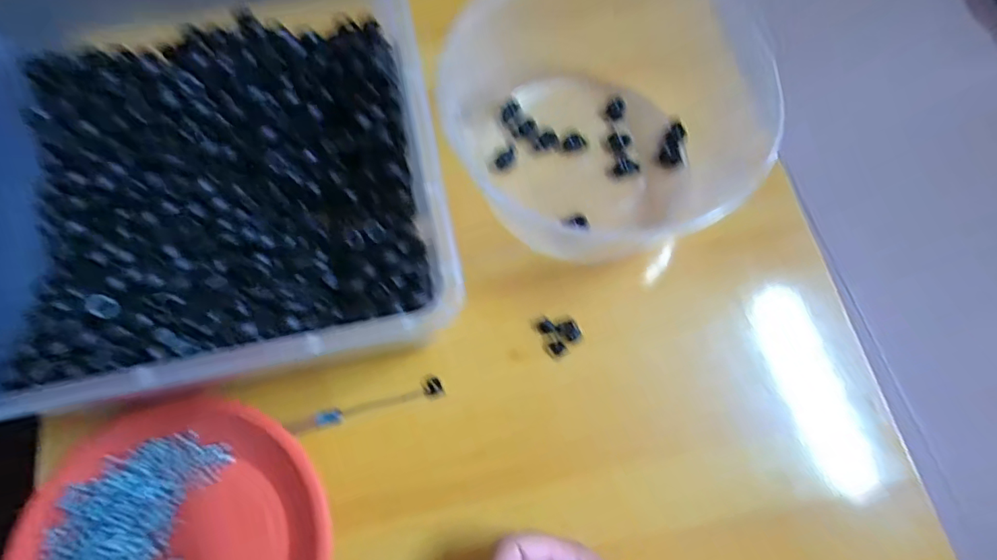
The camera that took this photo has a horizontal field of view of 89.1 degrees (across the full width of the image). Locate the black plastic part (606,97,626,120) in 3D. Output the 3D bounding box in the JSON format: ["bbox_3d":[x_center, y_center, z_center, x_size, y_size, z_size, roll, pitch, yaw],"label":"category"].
[{"bbox_3d":[0.104,-0.152,0.447,0.016,0.007,0.018,-12,71,-5],"label":"black plastic part"}]

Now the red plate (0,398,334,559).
[{"bbox_3d":[-0.209,0.178,0.329,0.191,0.029,0.192,0,70,-1],"label":"red plate"}]

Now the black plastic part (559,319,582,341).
[{"bbox_3d":[0.054,0.038,0.381,0.014,0.006,0.015,-25,73,-9],"label":"black plastic part"}]

